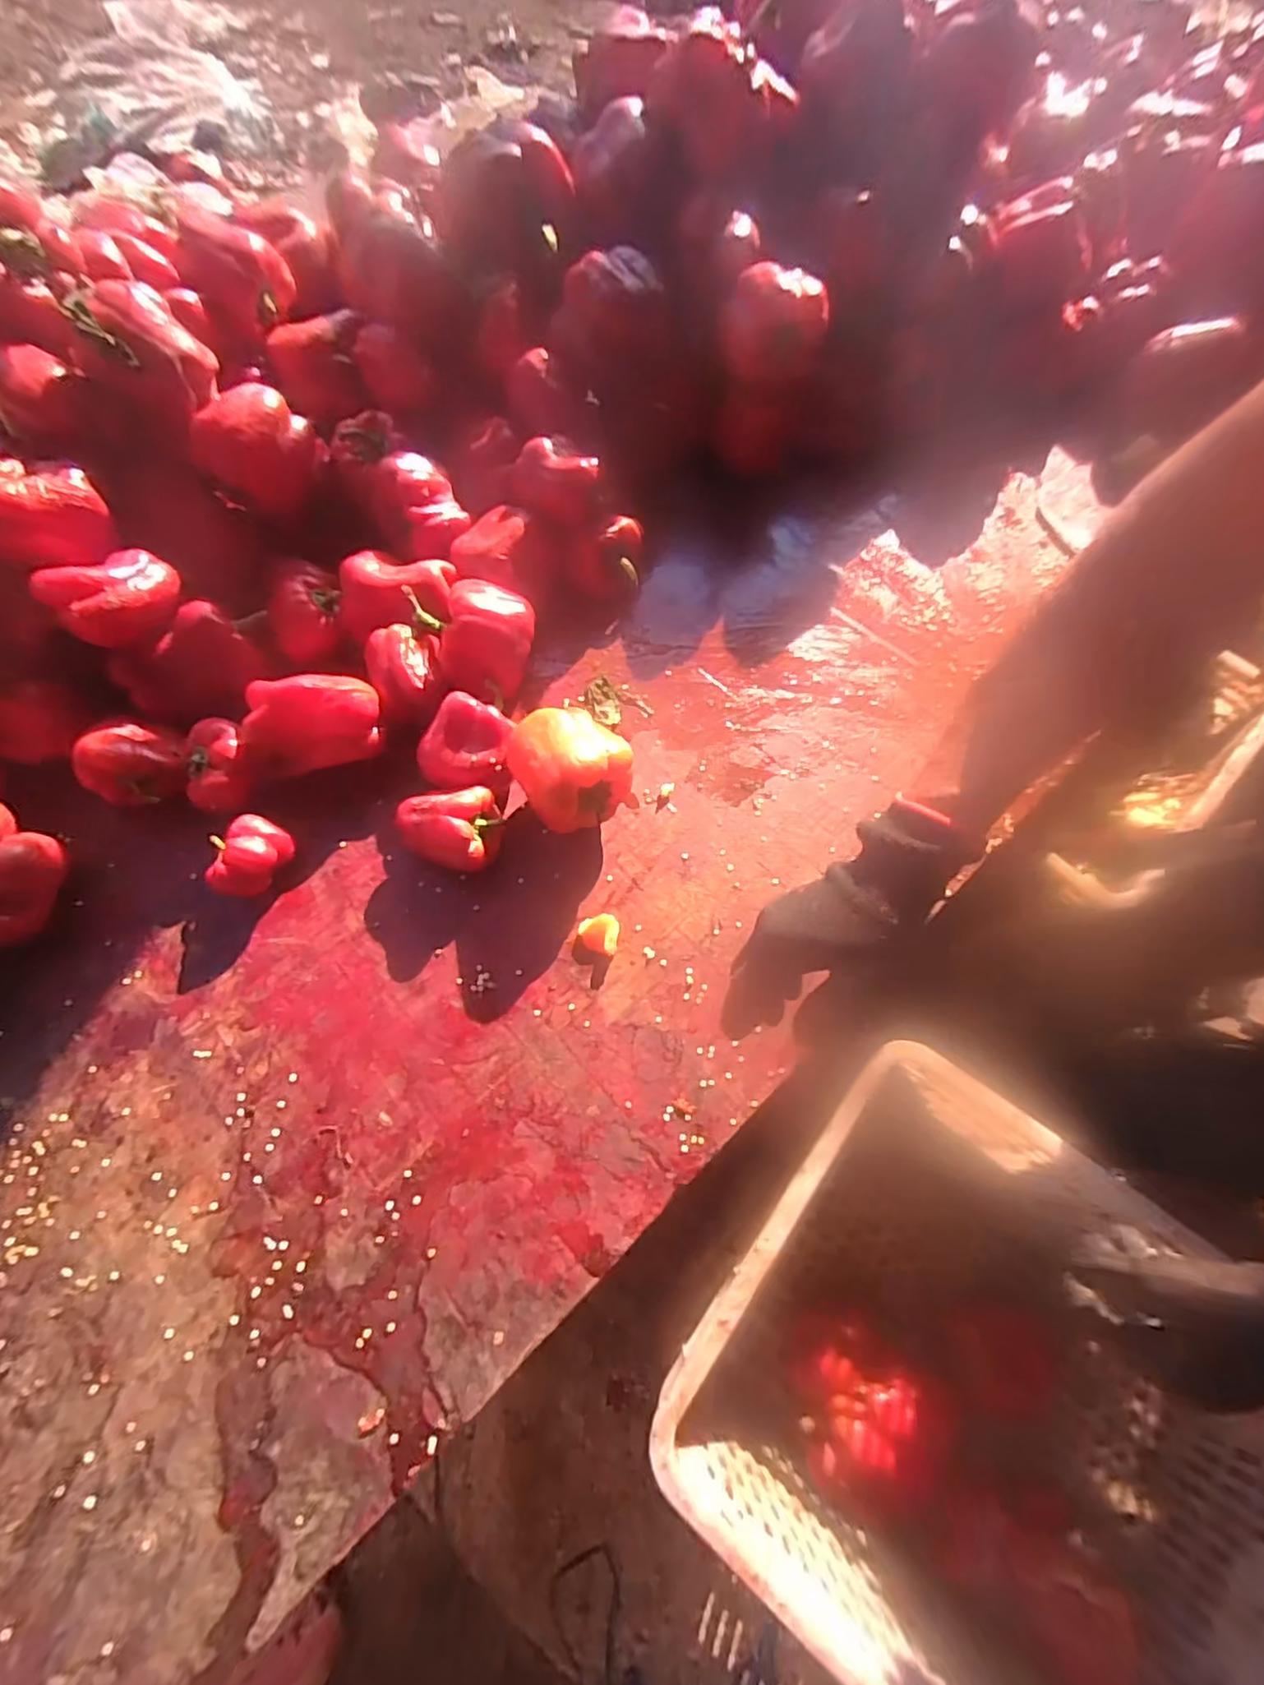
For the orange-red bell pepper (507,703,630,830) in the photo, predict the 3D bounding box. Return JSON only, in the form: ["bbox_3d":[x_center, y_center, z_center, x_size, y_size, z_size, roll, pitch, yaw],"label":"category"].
[{"bbox_3d":[-0.048,-0.058,0.499,0.082,0.085,0.085,0,66,-1],"label":"orange-red bell pepper"}]

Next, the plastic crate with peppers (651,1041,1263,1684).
[{"bbox_3d":[0.308,0.480,0.543,0.517,0.301,0.353,37,72,12],"label":"plastic crate with peppers"}]

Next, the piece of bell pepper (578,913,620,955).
[{"bbox_3d":[-0.025,0.069,0.487,0.031,0.013,0.029,1,68,-2],"label":"piece of bell pepper"}]

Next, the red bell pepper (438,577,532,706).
[{"bbox_3d":[-0.117,-0.173,0.531,0.069,0.062,0.096,7,68,1],"label":"red bell pepper"}]

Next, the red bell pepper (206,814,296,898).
[{"bbox_3d":[-0.295,0.010,0.488,0.054,0.044,0.062,34,71,11],"label":"red bell pepper"}]

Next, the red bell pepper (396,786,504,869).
[{"bbox_3d":[-0.142,-0.015,0.496,0.080,0.050,0.062,16,69,5],"label":"red bell pepper"}]

